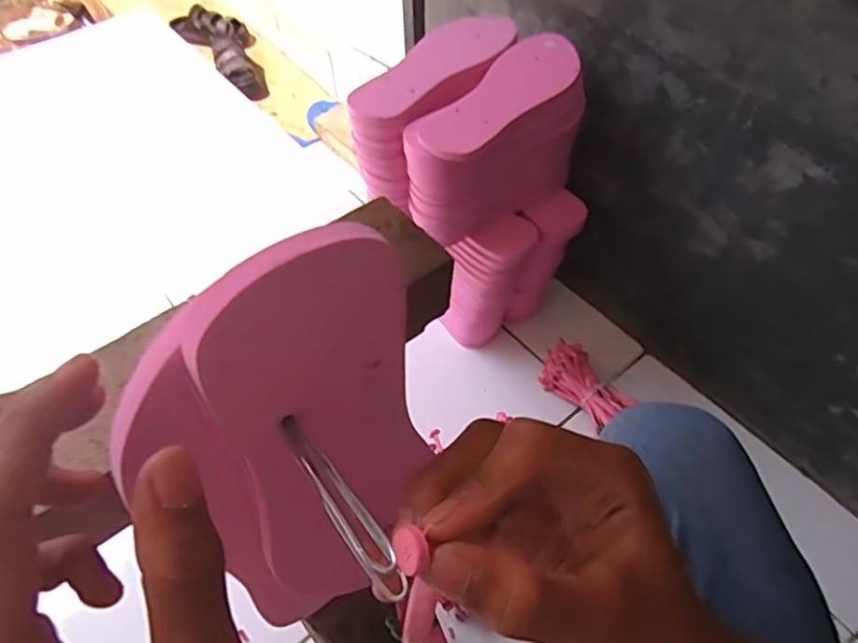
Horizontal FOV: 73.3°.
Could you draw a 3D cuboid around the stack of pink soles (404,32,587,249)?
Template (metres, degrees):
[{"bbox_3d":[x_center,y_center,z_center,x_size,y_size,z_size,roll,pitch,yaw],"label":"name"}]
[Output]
[{"bbox_3d":[0.085,-0.214,0.714,0.096,0.166,0.239,35,62,24],"label":"stack of pink soles"}]

